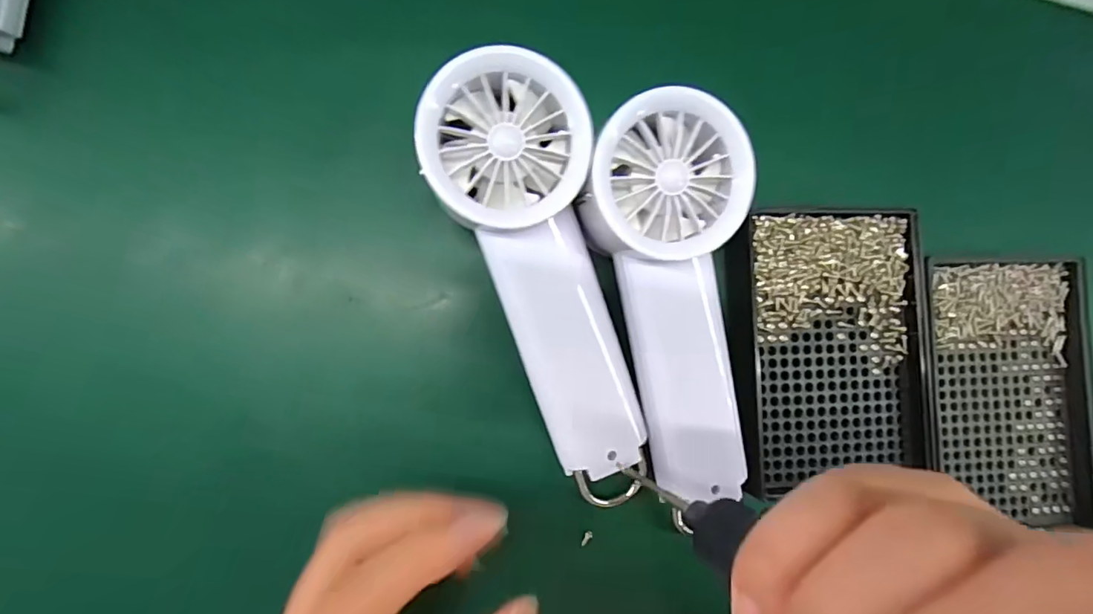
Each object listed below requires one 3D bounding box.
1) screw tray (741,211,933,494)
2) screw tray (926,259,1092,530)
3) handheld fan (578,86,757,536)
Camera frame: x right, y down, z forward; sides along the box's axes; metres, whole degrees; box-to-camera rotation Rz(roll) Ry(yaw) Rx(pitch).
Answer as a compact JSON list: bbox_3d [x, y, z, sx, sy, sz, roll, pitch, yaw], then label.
[{"bbox_3d":[0.137,0.019,0.239,0.094,0.017,0.129,-1,87,-7],"label":"screw tray"},{"bbox_3d":[0.235,0.043,0.254,0.088,0.014,0.133,-3,88,-7],"label":"screw tray"},{"bbox_3d":[0.051,0.006,0.213,0.066,0.046,0.173,-6,91,-7],"label":"handheld fan"}]

